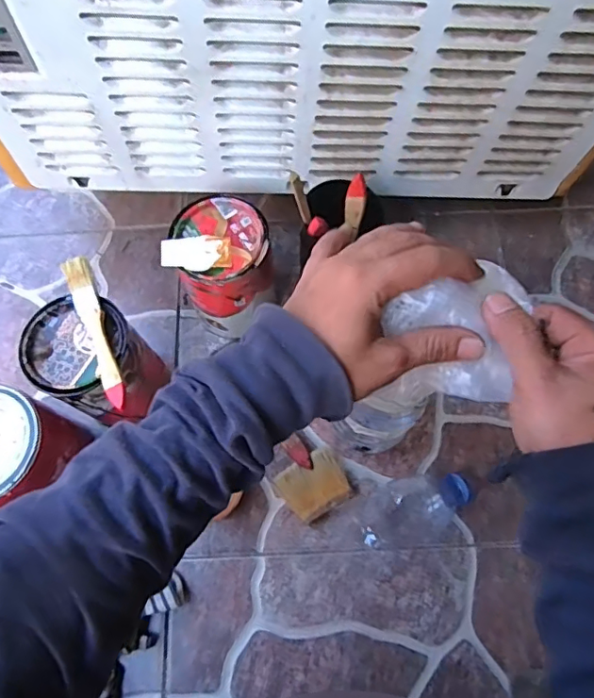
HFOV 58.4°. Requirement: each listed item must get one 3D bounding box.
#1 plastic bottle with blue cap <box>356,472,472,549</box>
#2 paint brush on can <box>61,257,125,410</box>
[{"bbox_3d":[0.117,0.159,0.529,0.115,0.056,0.061,-14,69,-5],"label":"plastic bottle with blue cap"},{"bbox_3d":[-0.183,-0.018,0.486,0.023,0.015,0.153,-22,72,-10],"label":"paint brush on can"}]

